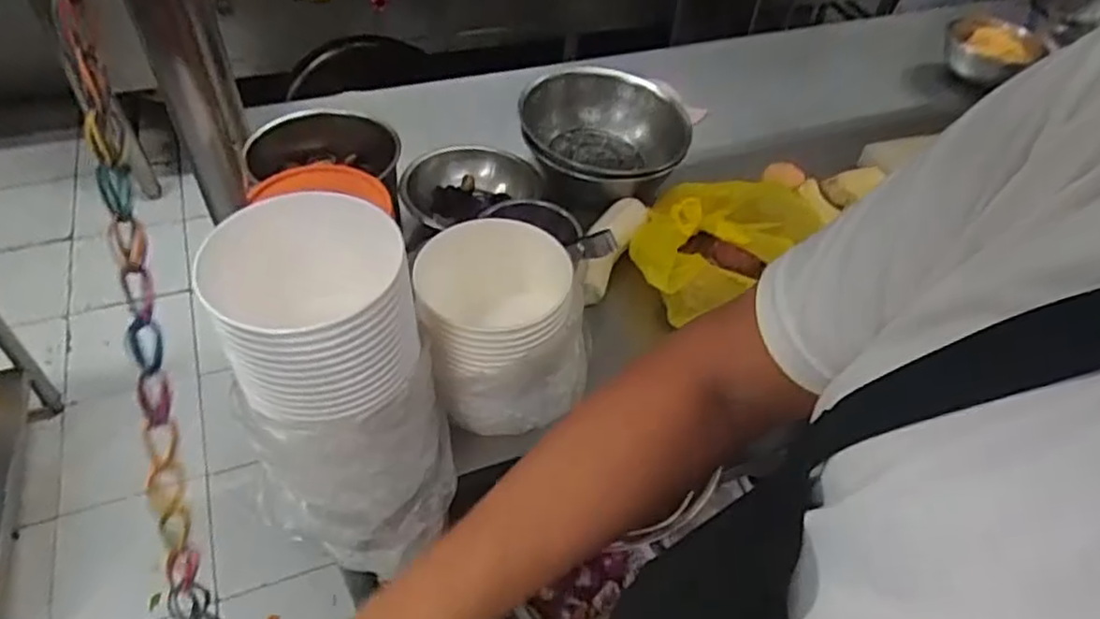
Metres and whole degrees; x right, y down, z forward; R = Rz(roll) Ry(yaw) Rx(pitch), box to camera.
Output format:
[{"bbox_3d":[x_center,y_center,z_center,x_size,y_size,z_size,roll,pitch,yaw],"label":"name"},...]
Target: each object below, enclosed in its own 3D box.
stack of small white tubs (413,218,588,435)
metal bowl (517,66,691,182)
[{"bbox_3d":[-0.045,0.018,0.654,0.145,0.146,0.133,-8,50,-12],"label":"stack of small white tubs"},{"bbox_3d":[0.077,-0.233,0.961,0.225,0.097,0.242,3,48,-3],"label":"metal bowl"}]

